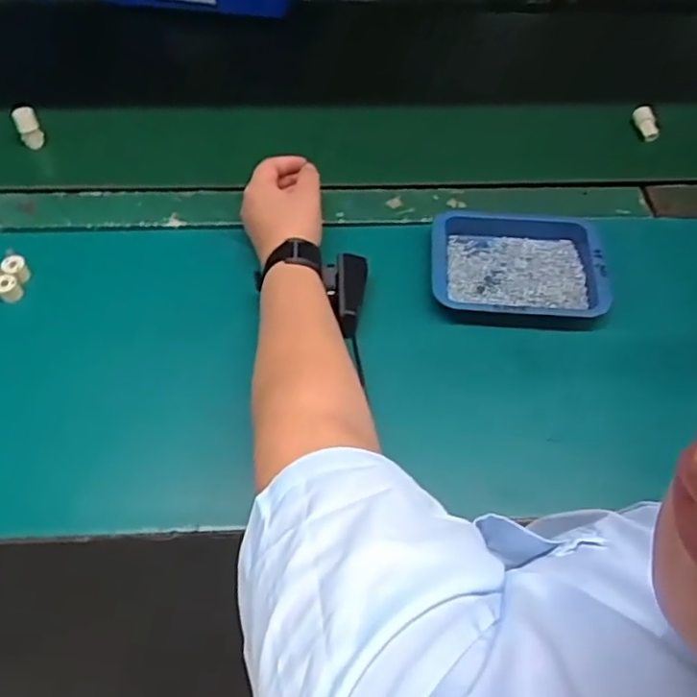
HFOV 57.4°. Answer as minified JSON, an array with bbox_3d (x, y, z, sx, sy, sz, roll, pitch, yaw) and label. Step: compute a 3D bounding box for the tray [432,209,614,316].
[{"bbox_3d":[0.159,-0.080,0.603,0.156,0.026,0.123,7,55,5],"label":"tray"}]

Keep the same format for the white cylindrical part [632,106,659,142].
[{"bbox_3d":[0.347,-0.262,0.740,0.020,0.015,0.041,-39,105,-24],"label":"white cylindrical part"}]

